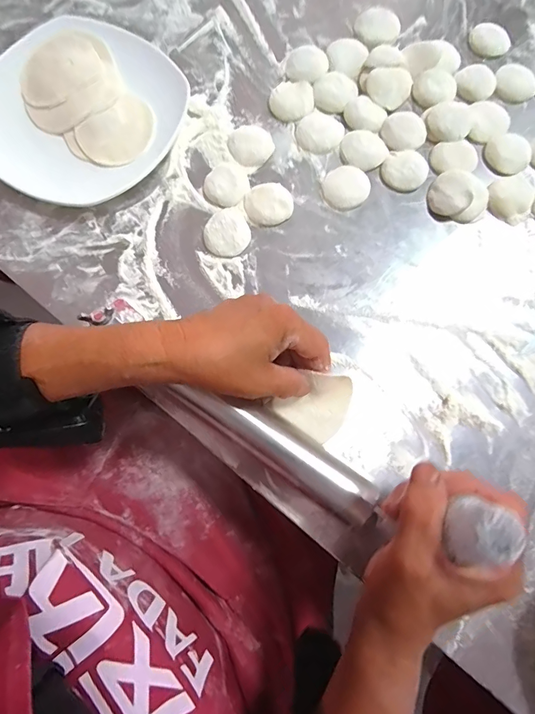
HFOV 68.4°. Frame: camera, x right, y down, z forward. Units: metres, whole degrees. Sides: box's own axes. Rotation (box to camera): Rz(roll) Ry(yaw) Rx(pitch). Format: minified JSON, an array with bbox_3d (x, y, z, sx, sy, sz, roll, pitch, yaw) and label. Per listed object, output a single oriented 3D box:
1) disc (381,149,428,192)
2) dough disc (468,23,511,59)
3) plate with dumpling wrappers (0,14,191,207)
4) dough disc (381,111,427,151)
[{"bbox_3d":[0.123,-0.167,0.352,0.039,0.005,0.036,0,77,-1],"label":"disc"},{"bbox_3d":[0.222,-0.315,0.391,0.040,0.004,0.036,-16,77,-5],"label":"dough disc"},{"bbox_3d":[-0.169,-0.224,0.357,0.175,0.023,0.175,29,78,6],"label":"plate with dumpling wrappers"},{"bbox_3d":[0.125,-0.207,0.362,0.040,0.005,0.039,0,77,-1],"label":"dough disc"}]

